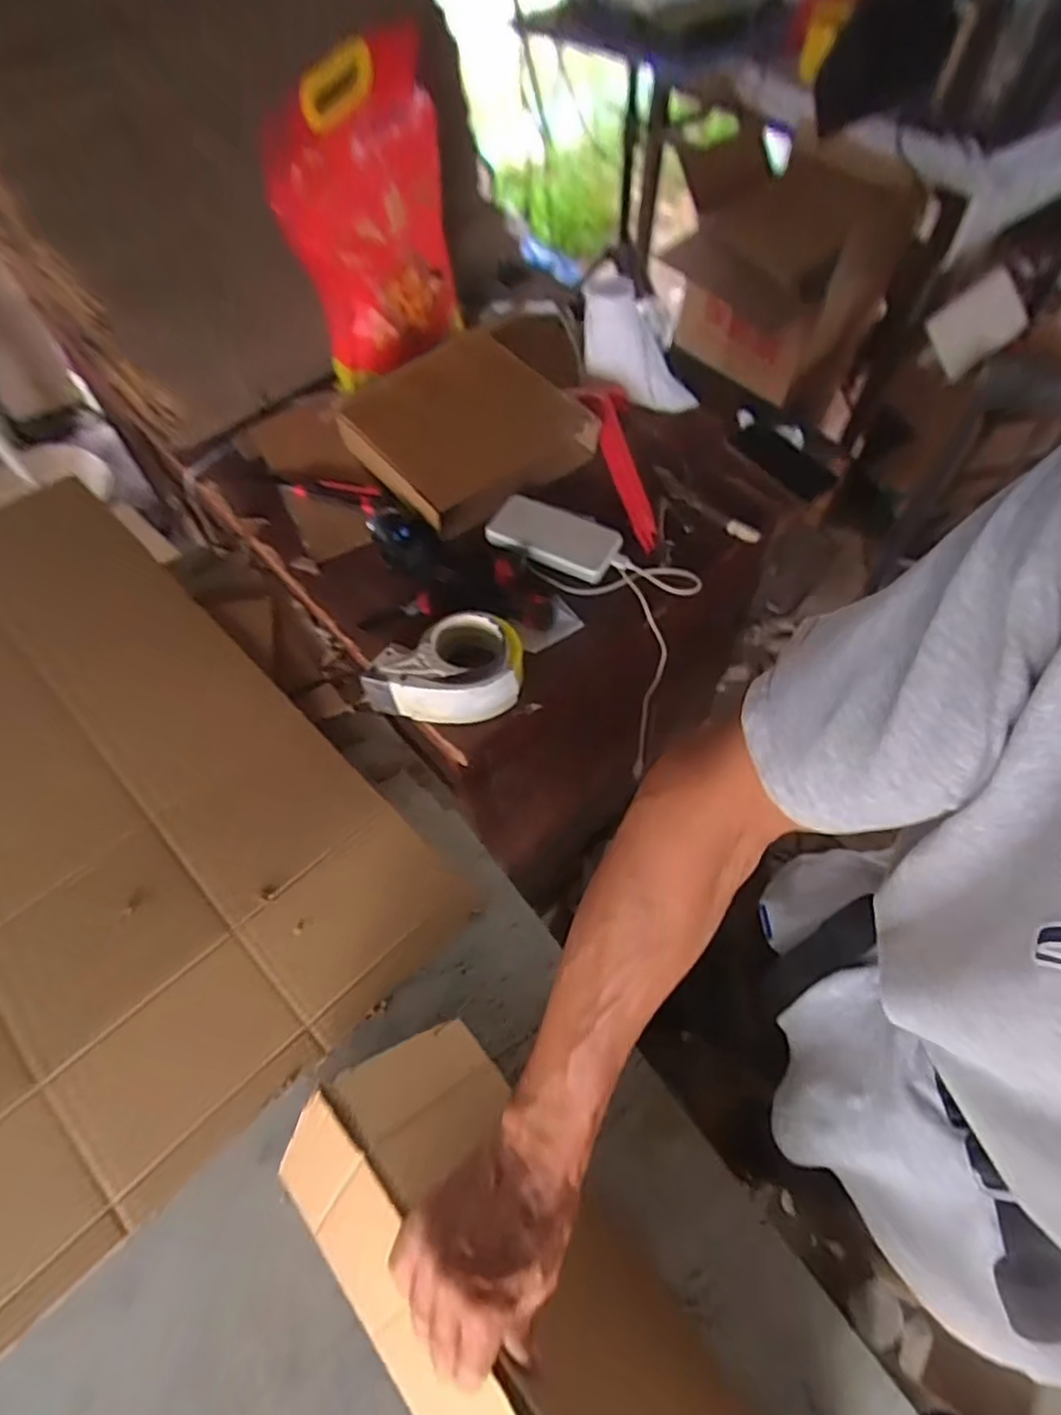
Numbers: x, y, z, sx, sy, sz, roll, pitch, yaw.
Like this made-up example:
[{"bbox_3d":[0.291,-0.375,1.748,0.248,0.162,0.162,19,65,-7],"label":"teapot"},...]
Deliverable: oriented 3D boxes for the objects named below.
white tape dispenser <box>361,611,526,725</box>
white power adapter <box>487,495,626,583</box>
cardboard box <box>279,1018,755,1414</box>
[{"bbox_3d":[-0.091,-0.047,0.752,0.162,0.065,0.111,5,60,3],"label":"white tape dispenser"},{"bbox_3d":[0.029,-0.220,0.870,0.169,0.026,0.080,23,62,13],"label":"white power adapter"},{"bbox_3d":[-0.017,0.431,0.468,0.189,0.178,0.405,-37,65,-20],"label":"cardboard box"}]

